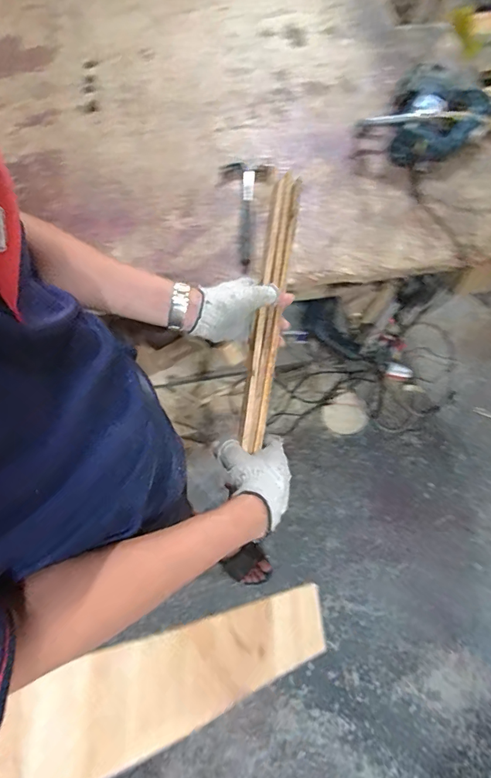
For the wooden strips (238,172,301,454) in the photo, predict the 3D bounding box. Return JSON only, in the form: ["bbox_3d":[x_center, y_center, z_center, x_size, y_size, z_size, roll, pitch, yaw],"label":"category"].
[{"bbox_3d":[0.034,-0.110,0.580,0.033,0.019,0.378,9,81,3],"label":"wooden strips"}]

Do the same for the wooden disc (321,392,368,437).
[{"bbox_3d":[0.346,0.092,1.483,0.144,0.015,0.135,0,80,-1],"label":"wooden disc"}]

